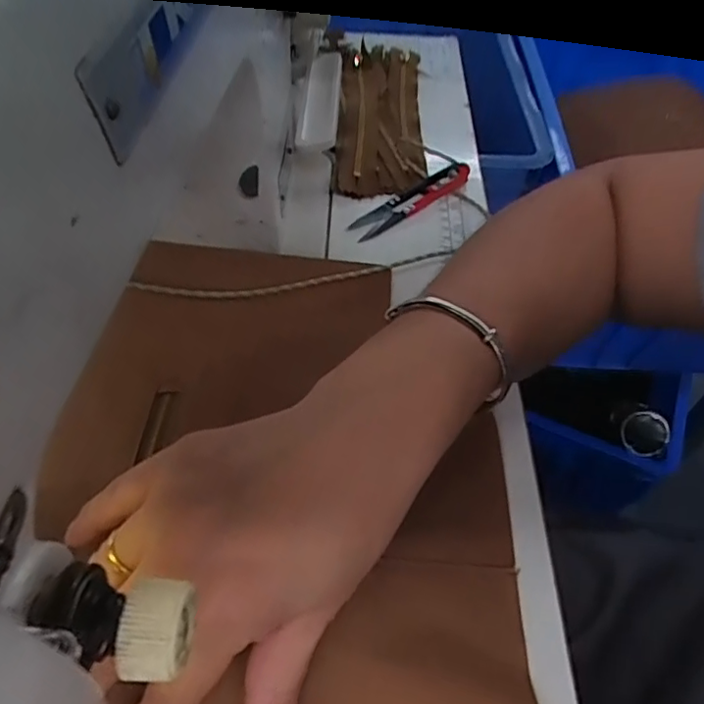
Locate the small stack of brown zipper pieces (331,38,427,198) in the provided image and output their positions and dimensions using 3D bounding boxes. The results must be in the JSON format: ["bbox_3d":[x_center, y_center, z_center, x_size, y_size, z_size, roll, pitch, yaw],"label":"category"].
[{"bbox_3d":[0.023,-0.205,0.491,0.068,0.017,0.222,3,52,-2],"label":"small stack of brown zipper pieces"}]

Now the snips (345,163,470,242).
[{"bbox_3d":[0.043,-0.111,0.419,0.099,0.011,0.026,-34,61,-26],"label":"snips"}]

